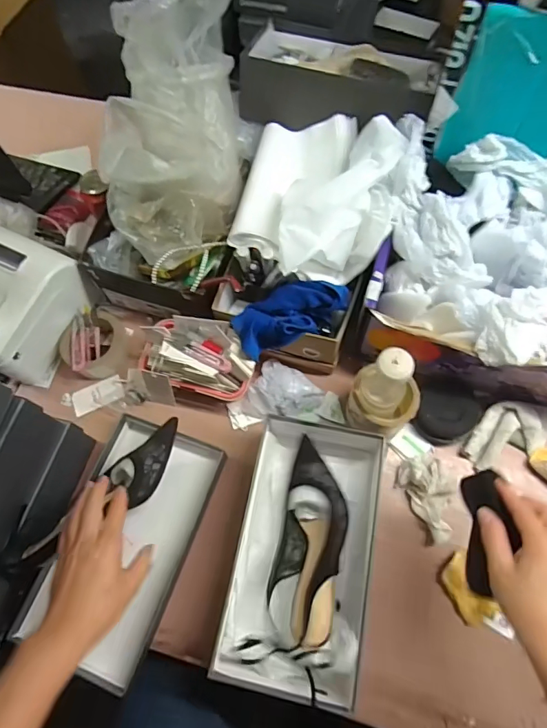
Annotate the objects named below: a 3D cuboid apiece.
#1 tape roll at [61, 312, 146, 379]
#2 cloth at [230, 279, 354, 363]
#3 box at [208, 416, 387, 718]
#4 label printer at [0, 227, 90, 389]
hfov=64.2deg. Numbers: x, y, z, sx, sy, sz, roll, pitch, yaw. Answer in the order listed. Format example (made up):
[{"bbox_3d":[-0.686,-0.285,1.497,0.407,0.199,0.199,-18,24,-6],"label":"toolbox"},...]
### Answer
[{"bbox_3d":[-0.269,-0.028,0.703,0.113,0.065,0.103,-1,67,2],"label":"tape roll"},{"bbox_3d":[0.025,-0.069,0.606,0.161,0.053,0.080,-25,68,5],"label":"cloth"},{"bbox_3d":[0.046,0.224,0.538,0.169,0.087,0.304,11,68,7],"label":"box"},{"bbox_3d":[-0.409,-0.094,0.672,0.164,0.122,0.183,24,70,12],"label":"label printer"}]

